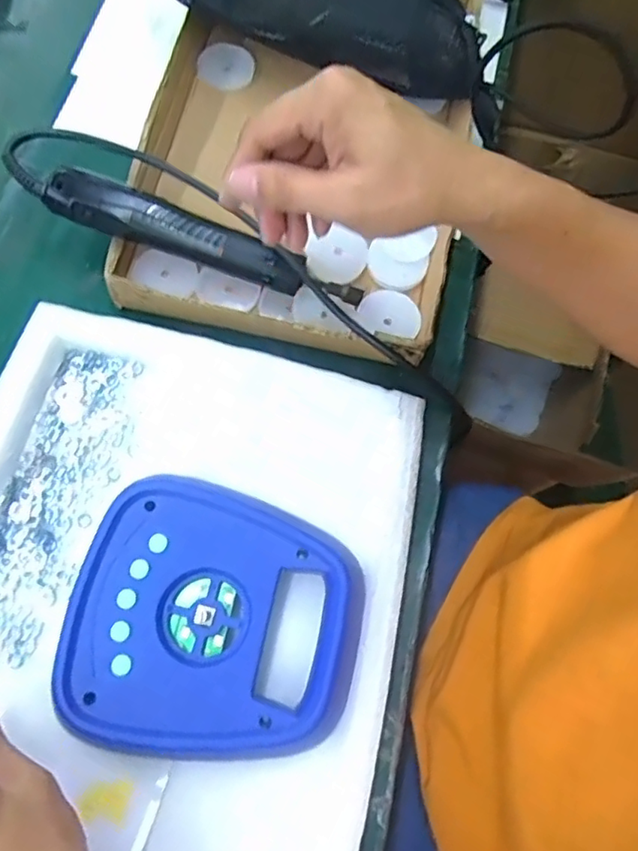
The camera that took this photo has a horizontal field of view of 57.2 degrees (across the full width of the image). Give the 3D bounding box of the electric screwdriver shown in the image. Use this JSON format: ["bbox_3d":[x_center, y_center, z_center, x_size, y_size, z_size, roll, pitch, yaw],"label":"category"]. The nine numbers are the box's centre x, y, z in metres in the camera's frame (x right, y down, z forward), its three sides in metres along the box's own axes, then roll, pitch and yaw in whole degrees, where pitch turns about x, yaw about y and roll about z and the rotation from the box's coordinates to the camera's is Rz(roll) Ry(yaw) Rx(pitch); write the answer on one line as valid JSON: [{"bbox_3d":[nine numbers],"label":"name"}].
[{"bbox_3d":[-0.084,-0.142,0.453,0.243,0.030,0.036,18,71,-9],"label":"electric screwdriver"}]

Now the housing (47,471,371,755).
[{"bbox_3d":[-0.063,0.120,0.358,0.171,0.031,0.149,18,71,0],"label":"housing"}]

